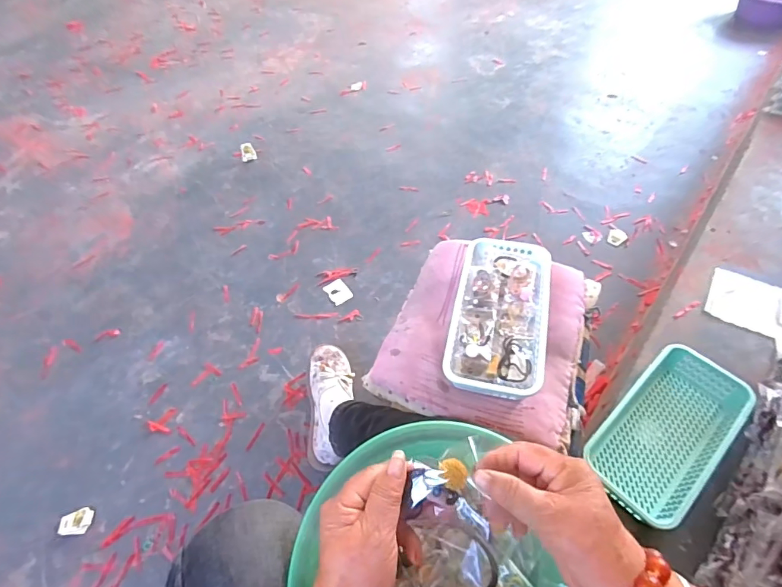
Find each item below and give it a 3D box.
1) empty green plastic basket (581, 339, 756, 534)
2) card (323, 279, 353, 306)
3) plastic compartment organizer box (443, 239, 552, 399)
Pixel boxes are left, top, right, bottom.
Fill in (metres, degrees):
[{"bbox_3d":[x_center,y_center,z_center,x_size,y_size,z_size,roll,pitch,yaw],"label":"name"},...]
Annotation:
[{"bbox_3d":[0.396,0.192,0.628,0.257,0.056,0.133,-38,60,-23],"label":"empty green plastic basket"},{"bbox_3d":[-0.127,-0.004,1.063,0.054,0.004,0.072,-29,57,-20],"label":"card"},{"bbox_3d":[0.163,0.023,0.655,0.139,0.041,0.267,9,54,10],"label":"plastic compartment organizer box"}]

